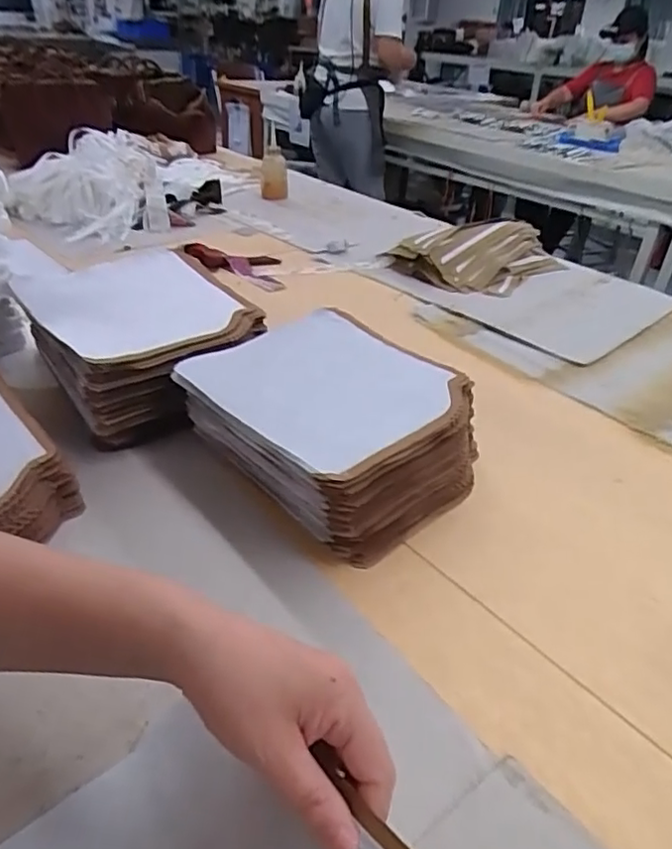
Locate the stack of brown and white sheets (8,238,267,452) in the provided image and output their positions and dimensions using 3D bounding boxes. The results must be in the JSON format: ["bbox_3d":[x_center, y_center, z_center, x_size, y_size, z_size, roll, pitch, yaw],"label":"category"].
[{"bbox_3d":[-0.224,-0.100,0.728,0.216,0.112,0.281,-20,40,-31],"label":"stack of brown and white sheets"}]

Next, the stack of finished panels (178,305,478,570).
[{"bbox_3d":[-0.002,-0.003,0.622,0.213,0.095,0.262,-27,44,-37],"label":"stack of finished panels"}]

